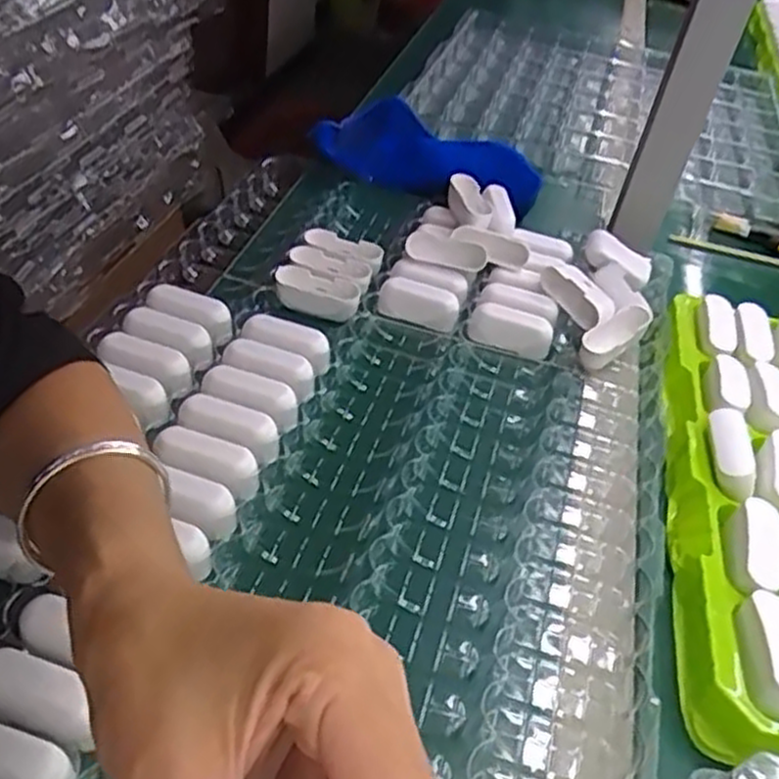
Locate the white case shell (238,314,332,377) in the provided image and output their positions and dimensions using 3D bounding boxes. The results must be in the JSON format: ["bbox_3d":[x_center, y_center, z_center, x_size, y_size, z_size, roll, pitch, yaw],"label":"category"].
[{"bbox_3d":[-0.071,-0.031,0.555,0.066,0.027,0.032,21,42,11],"label":"white case shell"}]

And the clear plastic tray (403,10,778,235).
[{"bbox_3d":[0.282,-0.369,1.017,0.449,0.066,0.531,17,41,8],"label":"clear plastic tray"}]

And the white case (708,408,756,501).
[{"bbox_3d":[0.223,0.040,0.509,0.021,0.019,0.073,15,41,5],"label":"white case"}]

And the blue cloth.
[{"bbox_3d":[0.051,-0.228,0.777,0.231,0.051,0.146,28,44,19],"label":"blue cloth"}]

